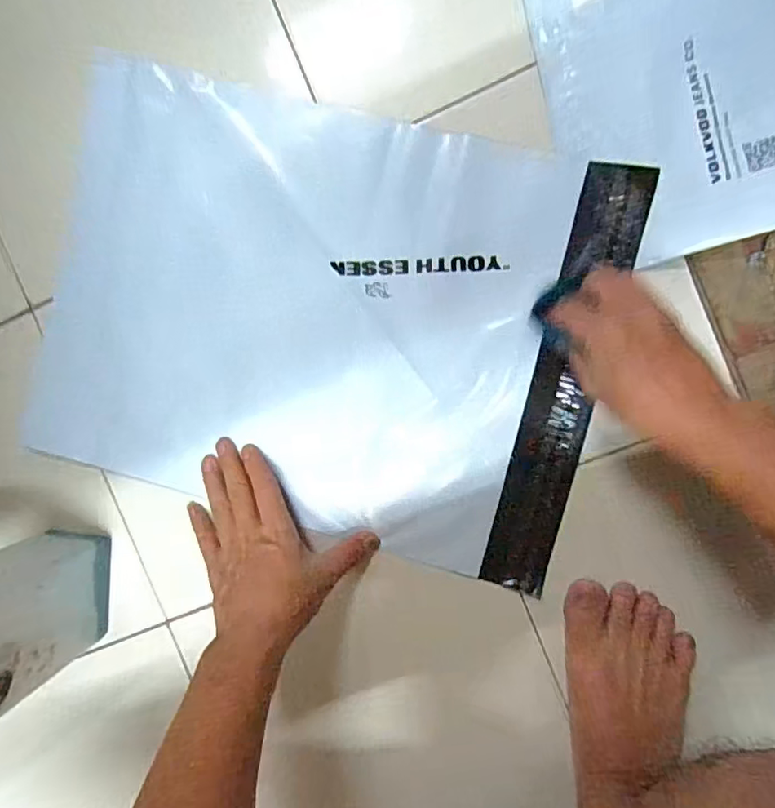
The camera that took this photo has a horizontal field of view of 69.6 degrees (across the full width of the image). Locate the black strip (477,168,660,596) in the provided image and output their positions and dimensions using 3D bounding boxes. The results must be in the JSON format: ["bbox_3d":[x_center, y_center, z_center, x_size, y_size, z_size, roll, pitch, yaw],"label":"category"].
[{"bbox_3d":[0.141,-0.015,0.441,0.051,0.008,0.340,14,96,7],"label":"black strip"}]

